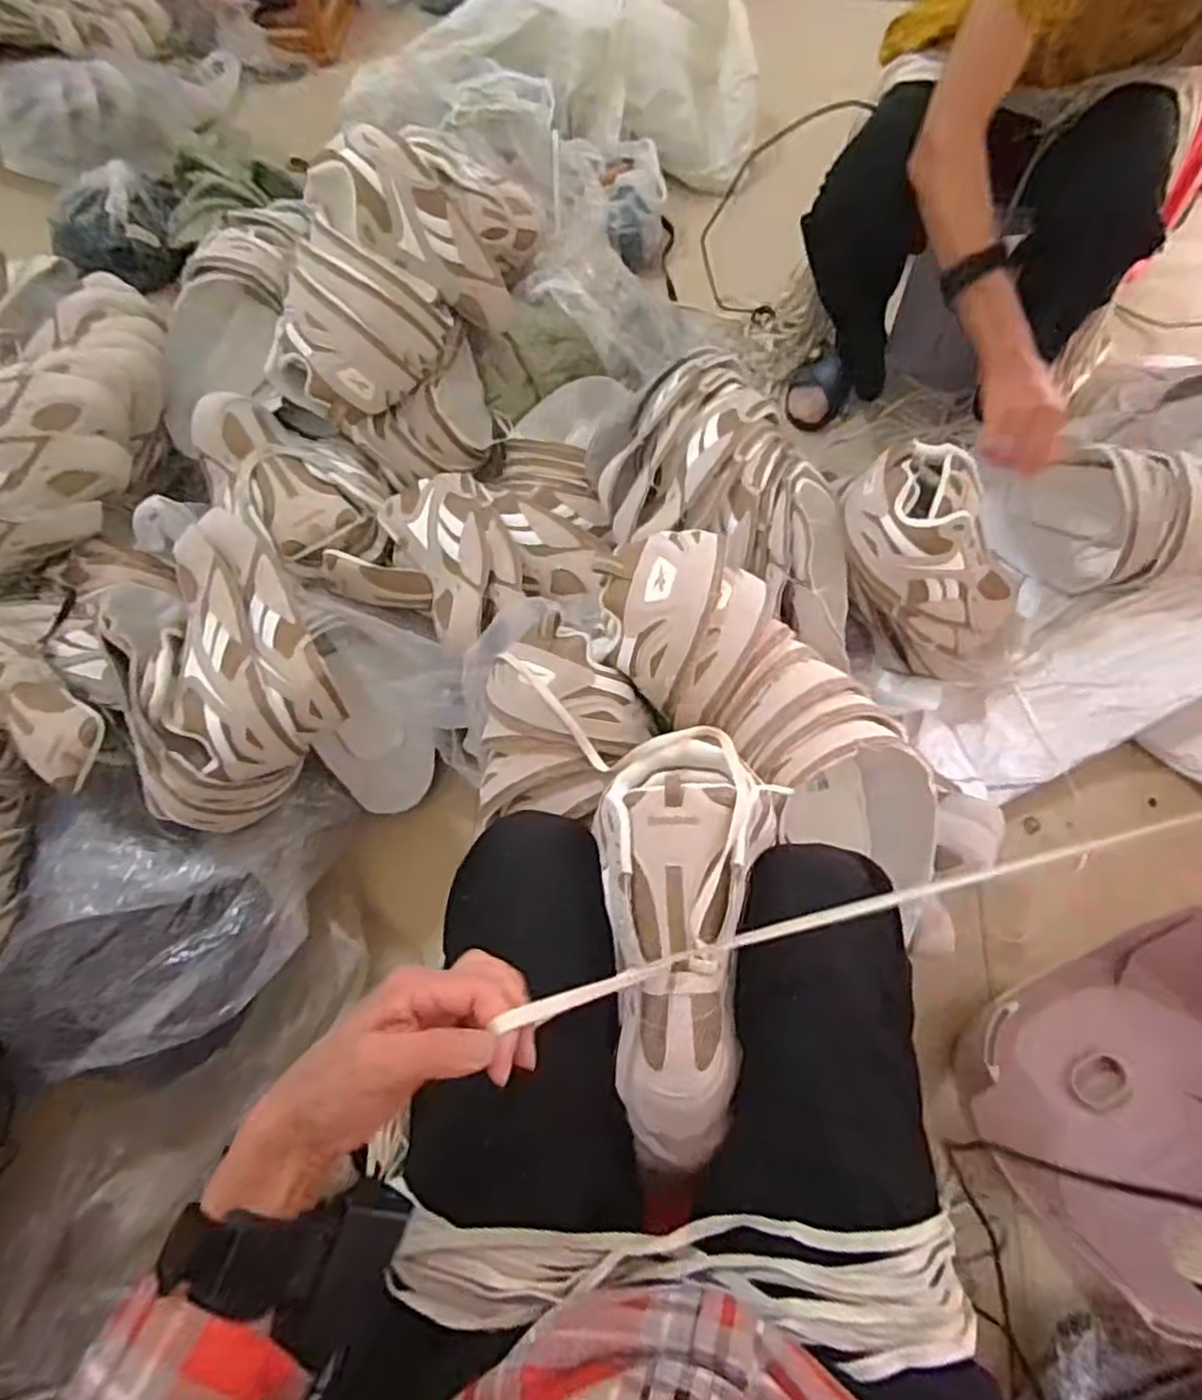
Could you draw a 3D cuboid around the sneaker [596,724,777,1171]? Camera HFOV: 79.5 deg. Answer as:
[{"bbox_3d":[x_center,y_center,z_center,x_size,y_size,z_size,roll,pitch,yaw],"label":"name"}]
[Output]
[{"bbox_3d":[0.058,0.149,0.478,0.118,0.066,0.269,3,71,4],"label":"sneaker"}]

